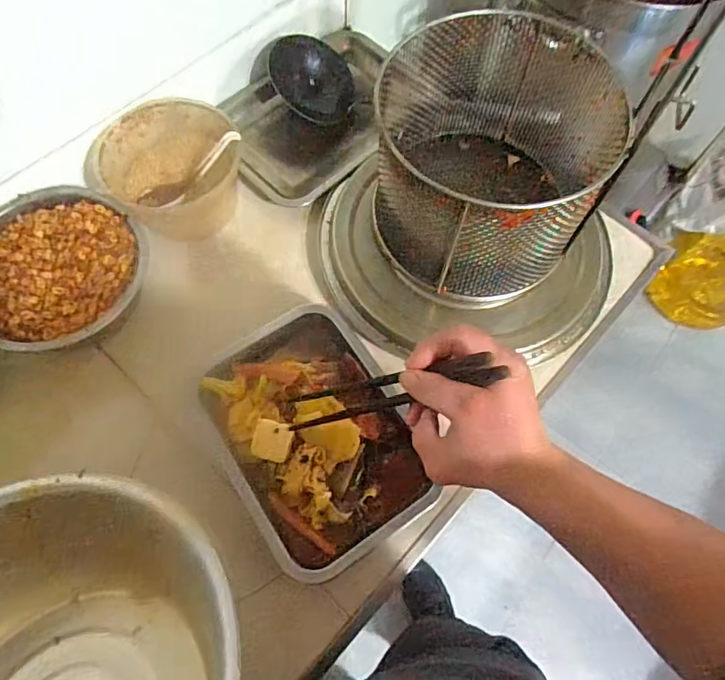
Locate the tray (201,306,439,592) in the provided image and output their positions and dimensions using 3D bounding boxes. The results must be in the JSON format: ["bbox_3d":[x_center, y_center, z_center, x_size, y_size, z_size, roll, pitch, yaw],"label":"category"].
[{"bbox_3d":[-0.051,0.098,0.544,0.185,0.043,0.264,-27,70,-12],"label":"tray"}]

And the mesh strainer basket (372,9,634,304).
[{"bbox_3d":[0.149,-0.192,0.588,0.229,0.169,0.260,38,71,14],"label":"mesh strainer basket"}]

